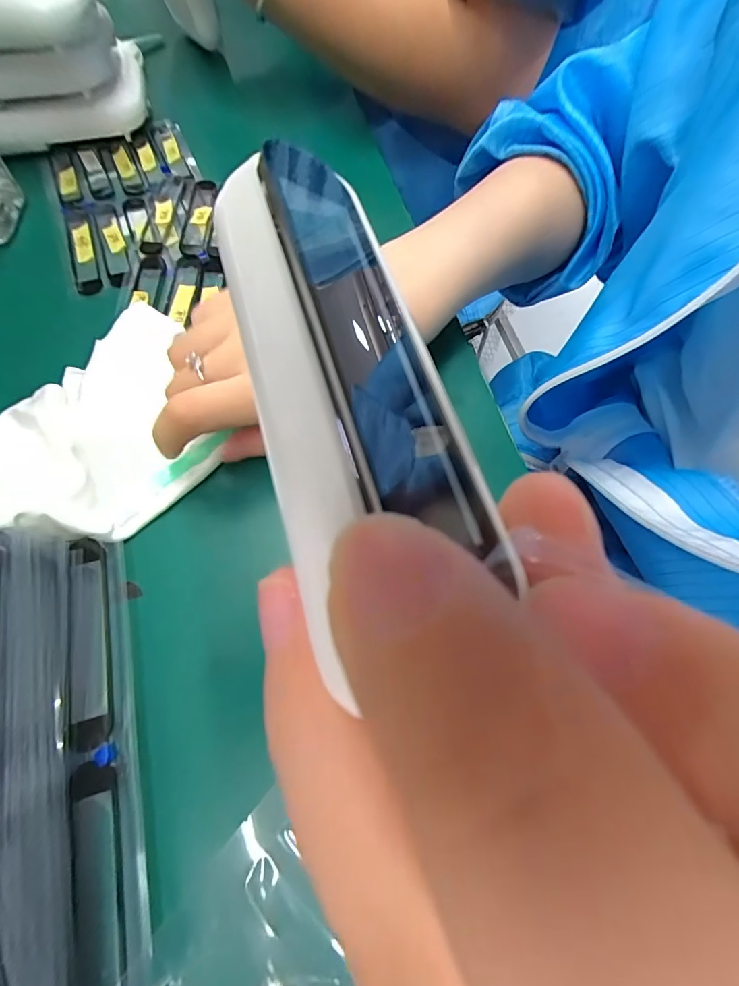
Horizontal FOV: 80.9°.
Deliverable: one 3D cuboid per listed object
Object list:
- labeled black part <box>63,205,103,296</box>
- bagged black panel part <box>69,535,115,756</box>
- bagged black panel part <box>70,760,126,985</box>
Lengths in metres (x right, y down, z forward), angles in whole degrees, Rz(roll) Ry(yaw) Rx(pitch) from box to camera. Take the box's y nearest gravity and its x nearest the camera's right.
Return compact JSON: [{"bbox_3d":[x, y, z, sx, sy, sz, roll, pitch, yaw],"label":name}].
[{"bbox_3d":[-0.184,-0.159,0.277,0.015,0.005,0.081,-18,68,-12],"label":"labeled black part"},{"bbox_3d":[-0.111,0.056,0.170,0.016,0.007,0.079,-13,67,-10],"label":"bagged black panel part"},{"bbox_3d":[-0.085,0.128,0.135,0.013,0.005,0.078,-3,57,-31],"label":"bagged black panel part"}]

